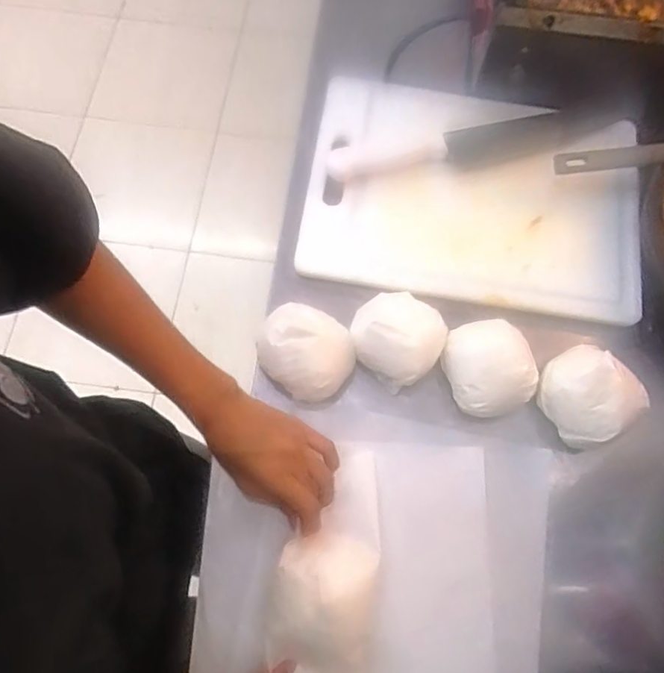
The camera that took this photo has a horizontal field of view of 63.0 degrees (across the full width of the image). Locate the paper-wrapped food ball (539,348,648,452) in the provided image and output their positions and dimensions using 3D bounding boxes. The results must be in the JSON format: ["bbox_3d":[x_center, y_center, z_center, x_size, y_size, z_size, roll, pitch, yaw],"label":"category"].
[{"bbox_3d":[0.231,0.054,0.493,0.076,0.060,0.079,0,71,-1],"label":"paper-wrapped food ball"}]

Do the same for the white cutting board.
[{"bbox_3d":[0.144,-0.145,0.553,0.330,0.016,0.224,9,77,2],"label":"white cutting board"}]

